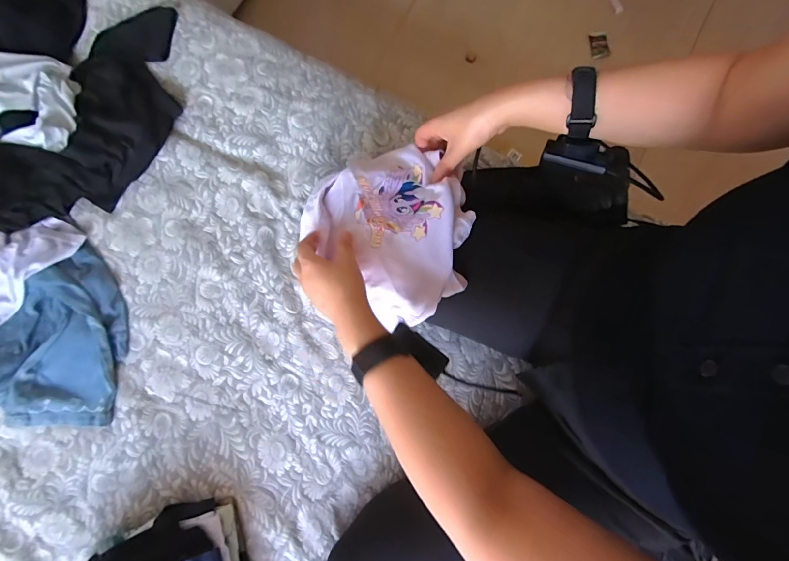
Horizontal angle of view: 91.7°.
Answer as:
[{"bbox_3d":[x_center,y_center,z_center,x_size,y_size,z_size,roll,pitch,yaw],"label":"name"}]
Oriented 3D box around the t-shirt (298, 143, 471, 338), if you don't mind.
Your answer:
[{"bbox_3d":[0.005,-0.067,0.478,0.179,0.071,0.209,-40,81,-8],"label":"t-shirt"}]

